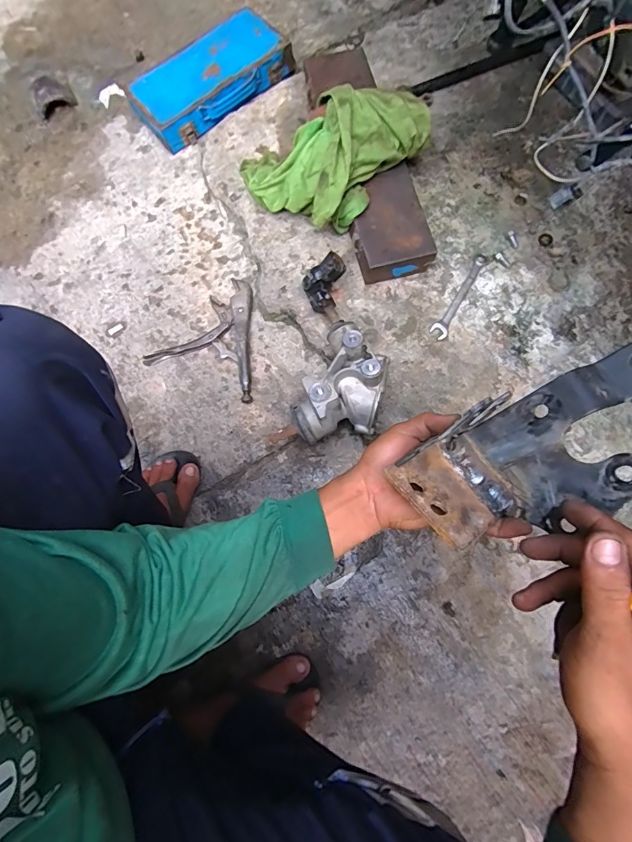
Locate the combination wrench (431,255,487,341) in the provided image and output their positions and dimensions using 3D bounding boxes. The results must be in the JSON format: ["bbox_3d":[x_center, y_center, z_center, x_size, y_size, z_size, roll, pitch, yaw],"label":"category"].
[{"bbox_3d":[0.231,-0.201,0.652,0.025,0.005,0.167,30,78,8],"label":"combination wrench"}]

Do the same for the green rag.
[{"bbox_3d":[0.015,-0.429,0.634,0.232,0.144,0.225,43,81,10],"label":"green rag"}]

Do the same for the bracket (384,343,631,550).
[{"bbox_3d":[0.180,0.029,0.334,0.217,0.088,0.104,-23,77,-5],"label":"bracket"}]

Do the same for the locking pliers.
[{"bbox_3d":[-0.172,-0.151,0.681,0.191,0.023,0.200,16,77,5],"label":"locking pliers"}]

